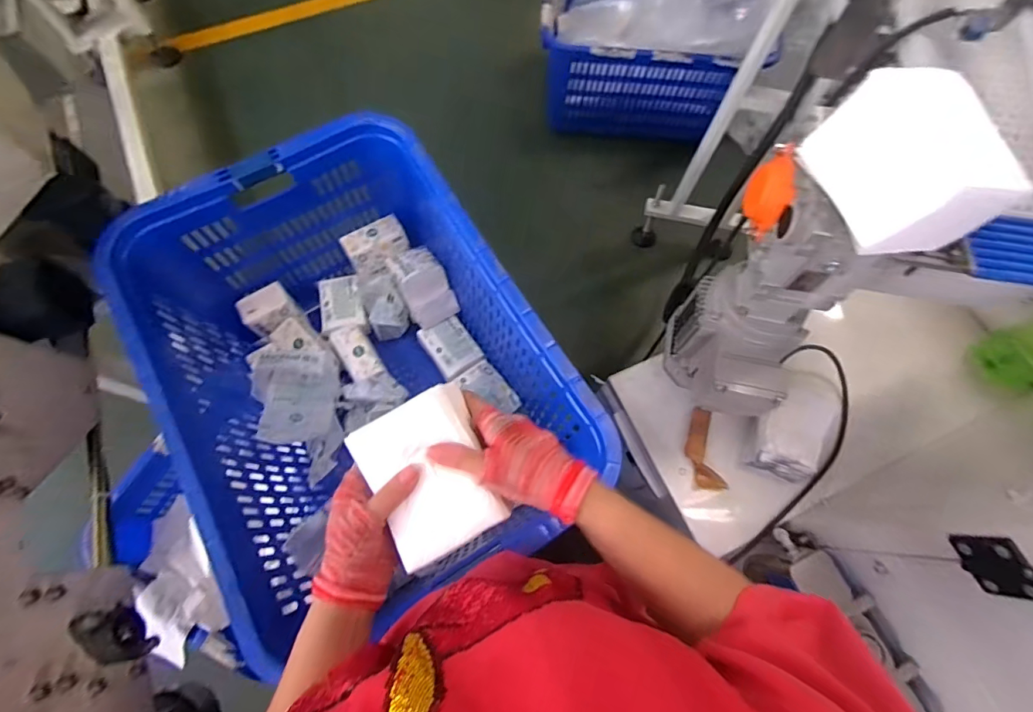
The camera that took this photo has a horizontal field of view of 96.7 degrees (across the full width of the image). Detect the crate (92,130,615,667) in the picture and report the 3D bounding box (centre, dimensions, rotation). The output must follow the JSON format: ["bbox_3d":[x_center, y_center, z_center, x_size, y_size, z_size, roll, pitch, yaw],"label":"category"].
[{"bbox_3d":[-0.254,0.024,0.791,0.501,0.343,0.676,-31,75,-12],"label":"crate"}]

